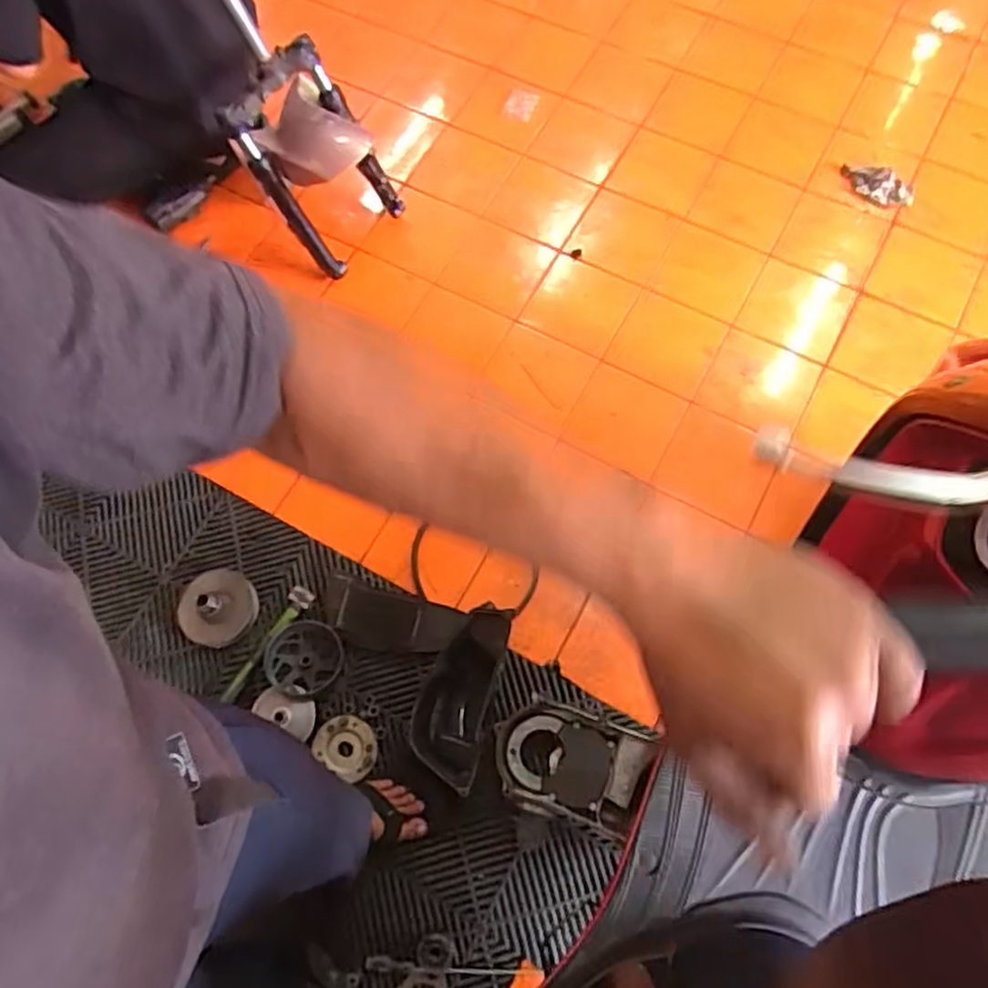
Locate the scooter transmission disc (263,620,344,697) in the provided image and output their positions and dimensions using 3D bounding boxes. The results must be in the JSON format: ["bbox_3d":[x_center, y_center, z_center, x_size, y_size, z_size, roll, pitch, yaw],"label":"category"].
[{"bbox_3d":[-0.335,0.287,1.258,0.133,0.022,0.123,-1,69,2],"label":"scooter transmission disc"}]

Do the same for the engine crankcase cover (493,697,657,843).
[{"bbox_3d":[0.123,0.440,1.166,0.246,0.054,0.172,17,70,8],"label":"engine crankcase cover"}]

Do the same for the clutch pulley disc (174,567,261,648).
[{"bbox_3d":[-0.507,0.195,1.277,0.147,0.075,0.135,-1,69,2],"label":"clutch pulley disc"}]

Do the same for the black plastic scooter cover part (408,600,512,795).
[{"bbox_3d":[-0.061,0.332,1.191,0.127,0.087,0.289,13,70,7],"label":"black plastic scooter cover part"}]

